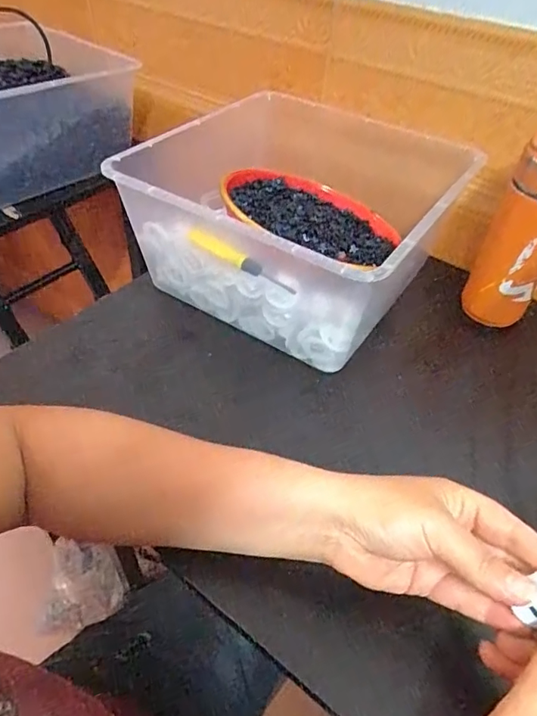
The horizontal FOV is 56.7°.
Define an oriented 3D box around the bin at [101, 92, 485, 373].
[{"bbox_3d":[0.029,-0.148,0.547,0.286,0.140,0.271,27,50,22],"label":"bin"}]

